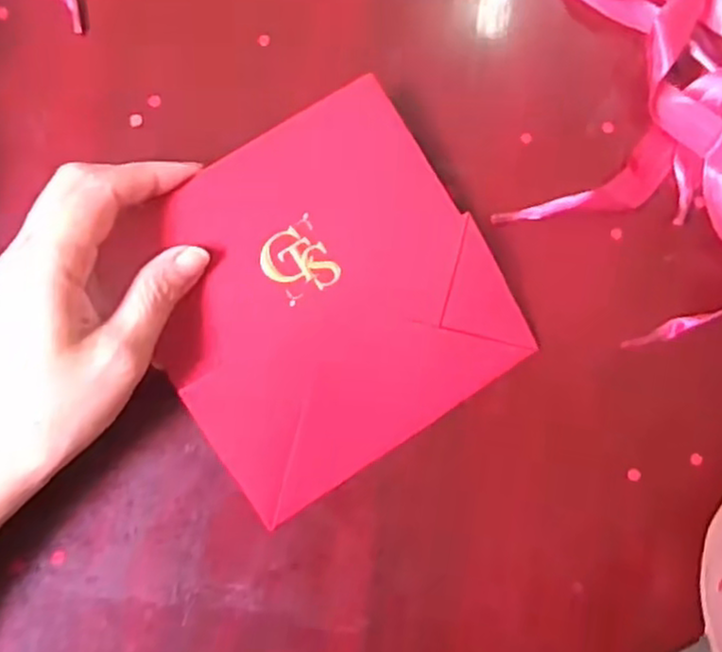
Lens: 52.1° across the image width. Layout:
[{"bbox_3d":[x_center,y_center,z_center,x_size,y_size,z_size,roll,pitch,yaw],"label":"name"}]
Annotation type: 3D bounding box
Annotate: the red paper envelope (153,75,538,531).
[{"bbox_3d":[-0.015,-0.011,0.308,0.138,0.011,0.137,-34,95,-6],"label":"red paper envelope"}]

